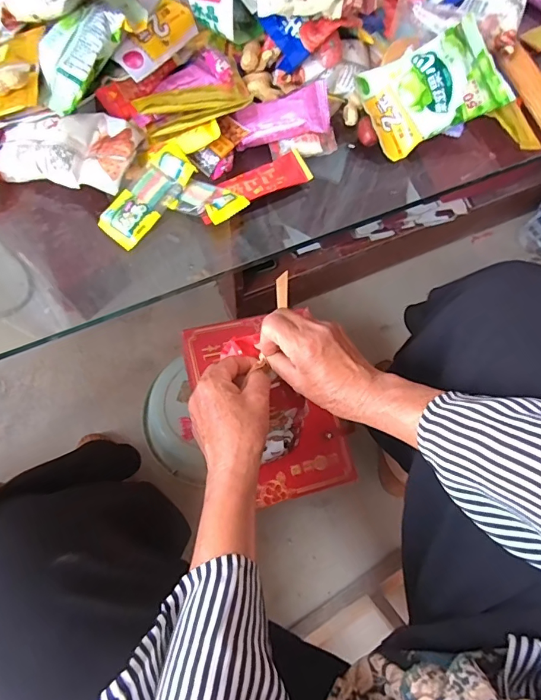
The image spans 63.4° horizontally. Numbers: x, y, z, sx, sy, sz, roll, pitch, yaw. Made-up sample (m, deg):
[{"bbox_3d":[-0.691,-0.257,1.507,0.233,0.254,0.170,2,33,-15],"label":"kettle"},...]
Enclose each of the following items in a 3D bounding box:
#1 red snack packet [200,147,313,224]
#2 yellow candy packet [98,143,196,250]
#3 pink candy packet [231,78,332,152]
[{"bbox_3d":[-0.016,-0.148,0.393,0.110,0.008,0.036,-30,72,-13],"label":"red snack packet"},{"bbox_3d":[-0.105,-0.135,0.381,0.037,0.007,0.098,38,82,-4],"label":"yellow candy packet"},{"bbox_3d":[0.012,-0.214,0.402,0.086,0.022,0.039,-15,69,-7],"label":"pink candy packet"}]

